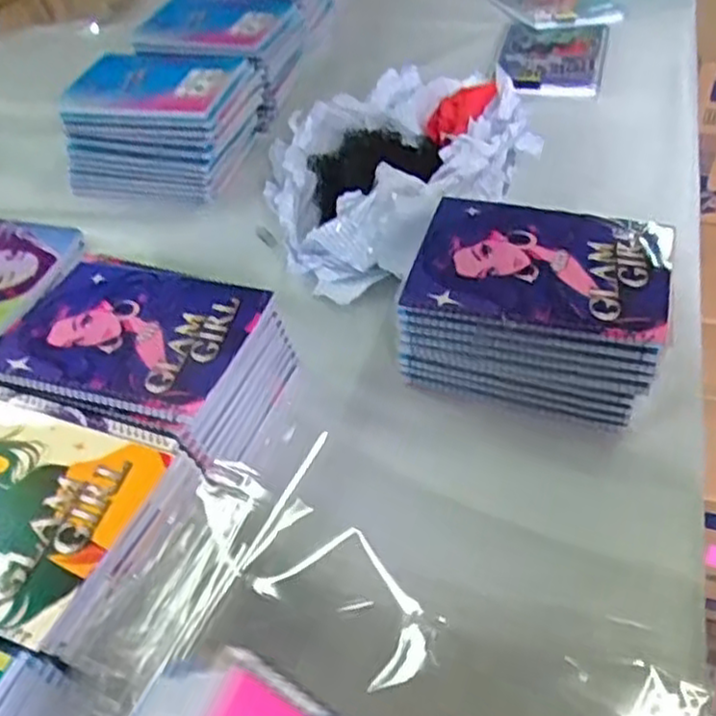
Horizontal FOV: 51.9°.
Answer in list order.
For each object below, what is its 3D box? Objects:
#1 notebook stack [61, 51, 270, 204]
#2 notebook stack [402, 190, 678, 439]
[{"bbox_3d":[-0.244,-0.299,0.936,0.219,0.110,0.179,5,46,10],"label":"notebook stack"},{"bbox_3d":[0.148,-0.037,0.623,0.195,0.119,0.145,12,48,17],"label":"notebook stack"}]

